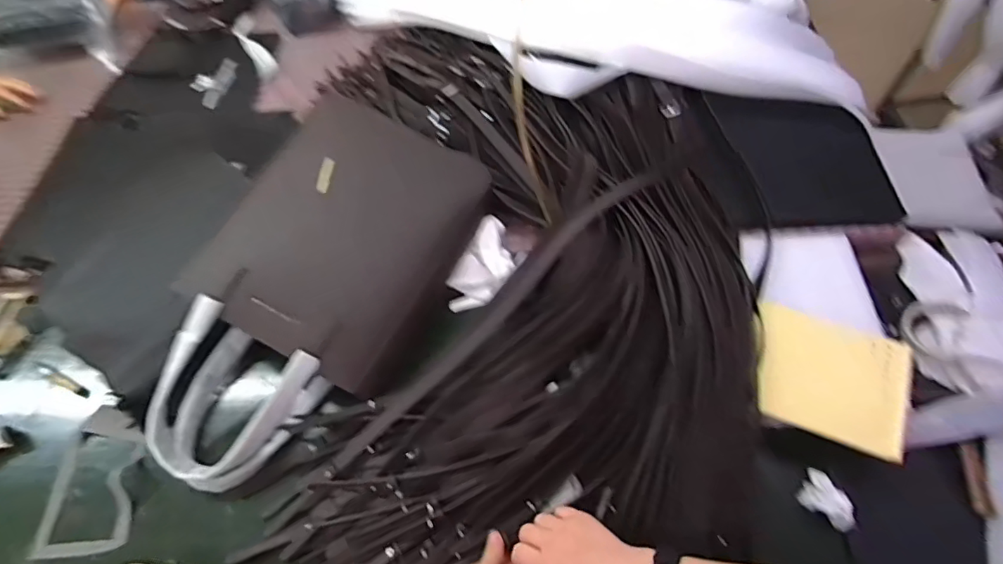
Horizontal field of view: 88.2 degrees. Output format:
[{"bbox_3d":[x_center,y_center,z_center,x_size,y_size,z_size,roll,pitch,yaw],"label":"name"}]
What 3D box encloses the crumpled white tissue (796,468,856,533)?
[{"bbox_3d":[0.392,0.259,0.618,0.059,0.021,0.048,35,67,22],"label":"crumpled white tissue"}]

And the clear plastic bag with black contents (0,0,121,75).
[{"bbox_3d":[-0.985,-0.542,1.090,0.300,0.130,0.138,-4,59,2],"label":"clear plastic bag with black contents"}]

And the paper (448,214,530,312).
[{"bbox_3d":[-0.026,-0.018,0.796,0.079,0.068,0.137,34,67,22],"label":"paper"}]

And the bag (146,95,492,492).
[{"bbox_3d":[-0.259,0.016,0.718,0.266,0.169,0.525,24,64,17],"label":"bag"}]

